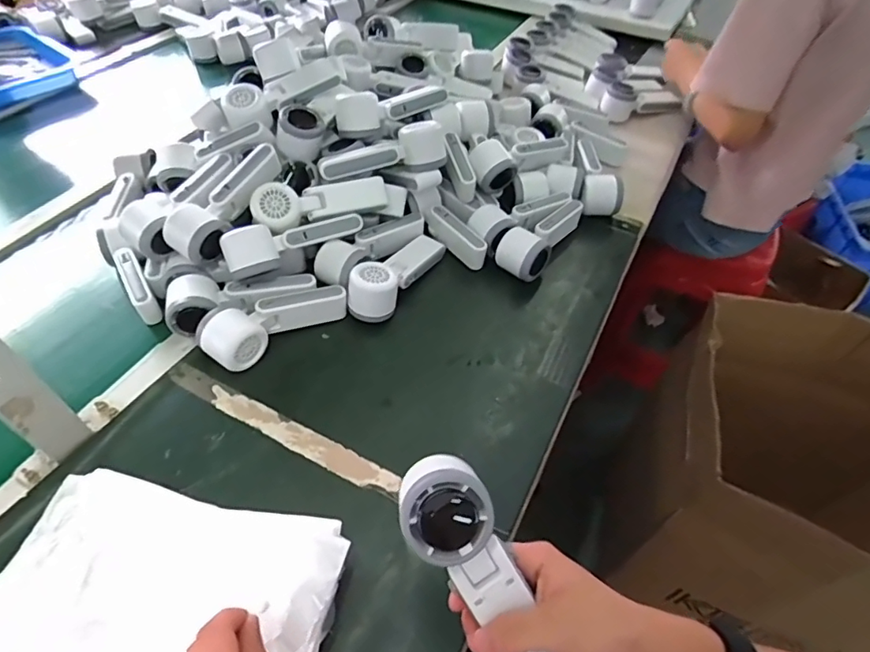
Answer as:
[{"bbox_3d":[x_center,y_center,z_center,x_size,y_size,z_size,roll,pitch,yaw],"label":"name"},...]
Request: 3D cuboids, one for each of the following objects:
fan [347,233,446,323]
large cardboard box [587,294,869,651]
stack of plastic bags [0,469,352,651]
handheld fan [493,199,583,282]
[{"bbox_3d":[-0.047,-0.077,0.664,0.053,0.053,0.169,26,55,17],"label":"fan"},{"bbox_3d":[0.640,0.301,0.921,0.509,0.493,0.411,17,52,12],"label":"large cardboard box"},{"bbox_3d":[-0.204,0.221,0.390,0.238,0.048,0.190,9,52,4],"label":"stack of plastic bags"},{"bbox_3d":[0.149,-0.128,0.725,0.066,0.044,0.168,31,57,20],"label":"handheld fan"}]

